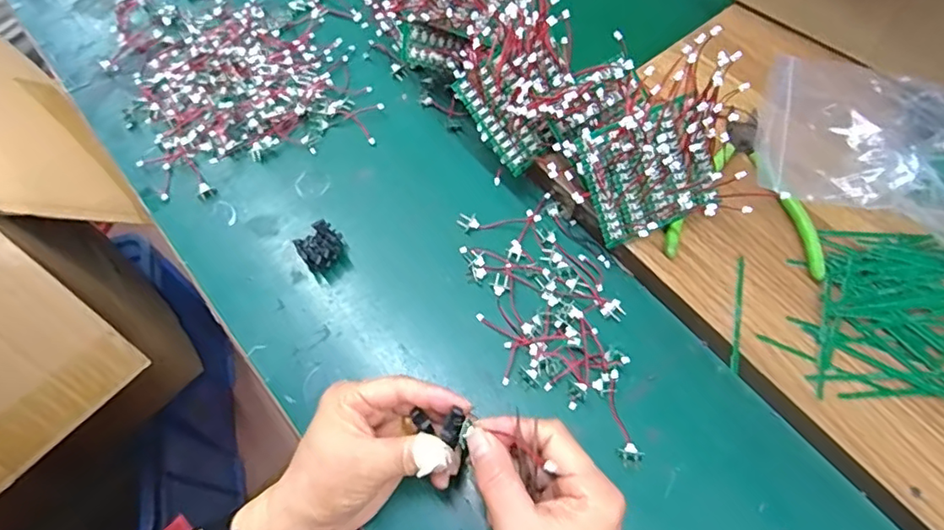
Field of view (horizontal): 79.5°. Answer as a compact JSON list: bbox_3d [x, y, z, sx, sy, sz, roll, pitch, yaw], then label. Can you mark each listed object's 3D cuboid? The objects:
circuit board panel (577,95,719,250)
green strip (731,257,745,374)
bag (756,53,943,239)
[{"bbox_3d":[0.121,-0.061,0.387,0.082,0.009,0.082,-22,109,3],"label":"circuit board panel"},{"bbox_3d":[0.180,0.033,0.385,0.005,0.009,0.082,11,64,7],"label":"green strip"},{"bbox_3d":[0.309,-0.086,0.405,0.194,0.048,0.159,25,66,14],"label":"bag"}]

